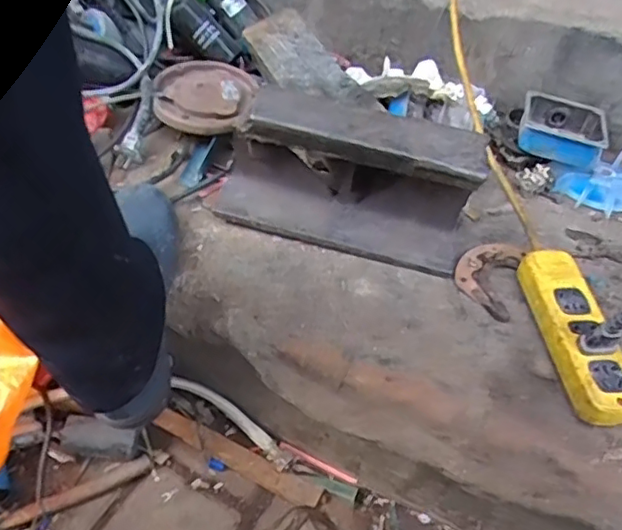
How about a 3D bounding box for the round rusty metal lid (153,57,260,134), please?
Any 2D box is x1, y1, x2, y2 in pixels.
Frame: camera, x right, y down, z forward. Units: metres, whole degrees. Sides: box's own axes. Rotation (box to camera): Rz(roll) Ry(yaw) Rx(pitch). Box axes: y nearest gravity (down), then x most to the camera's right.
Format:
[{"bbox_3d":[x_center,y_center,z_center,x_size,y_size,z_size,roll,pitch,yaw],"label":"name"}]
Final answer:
[{"bbox_3d":[-0.139,-0.224,0.771,0.126,0.021,0.145,13,51,4],"label":"round rusty metal lid"}]

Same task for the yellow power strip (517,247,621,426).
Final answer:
[{"bbox_3d":[0.263,0.069,0.596,0.064,0.045,0.190,1,45,-6],"label":"yellow power strip"}]

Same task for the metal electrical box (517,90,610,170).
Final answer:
[{"bbox_3d":[0.329,-0.177,0.792,0.109,0.042,0.113,19,46,13],"label":"metal electrical box"}]

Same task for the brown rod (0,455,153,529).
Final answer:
[{"bbox_3d":[-0.238,0.233,0.614,0.148,0.015,0.020,-21,53,-24],"label":"brown rod"}]

